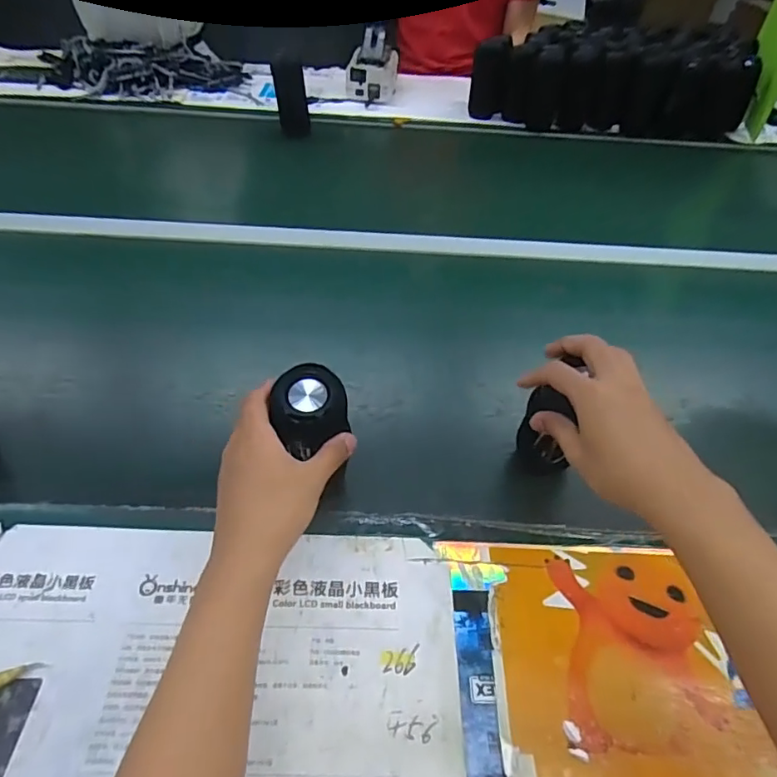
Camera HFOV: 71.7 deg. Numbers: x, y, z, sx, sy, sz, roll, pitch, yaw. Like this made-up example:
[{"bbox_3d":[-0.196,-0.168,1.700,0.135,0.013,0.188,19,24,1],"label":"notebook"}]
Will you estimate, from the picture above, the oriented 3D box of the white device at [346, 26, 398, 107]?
[{"bbox_3d":[-0.039,-0.791,1.330,0.129,0.149,0.107,3,47,-2],"label":"white device"}]

